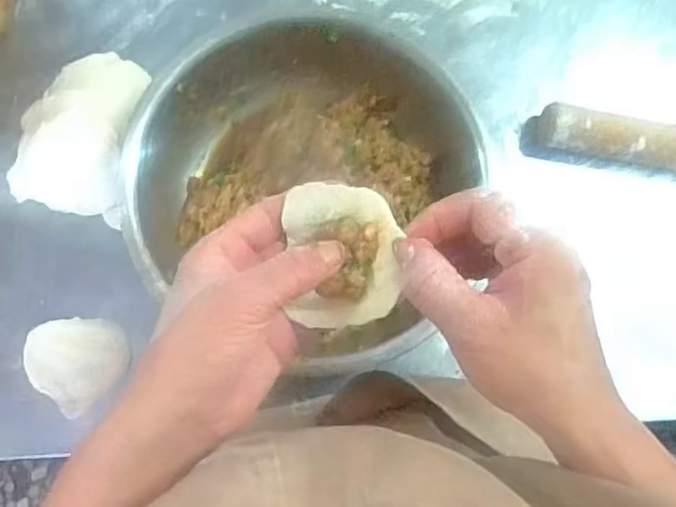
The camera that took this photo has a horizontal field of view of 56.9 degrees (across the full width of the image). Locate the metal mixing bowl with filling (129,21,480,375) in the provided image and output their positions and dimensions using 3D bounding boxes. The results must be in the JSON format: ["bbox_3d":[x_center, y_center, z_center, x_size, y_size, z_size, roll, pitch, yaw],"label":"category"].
[{"bbox_3d":[-0.022,-0.045,0.498,0.265,0.088,0.265,1,82,-5],"label":"metal mixing bowl with filling"}]

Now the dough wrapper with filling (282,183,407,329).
[{"bbox_3d":[0.002,0.002,0.306,0.060,0.015,0.070,8,92,27],"label":"dough wrapper with filling"}]

